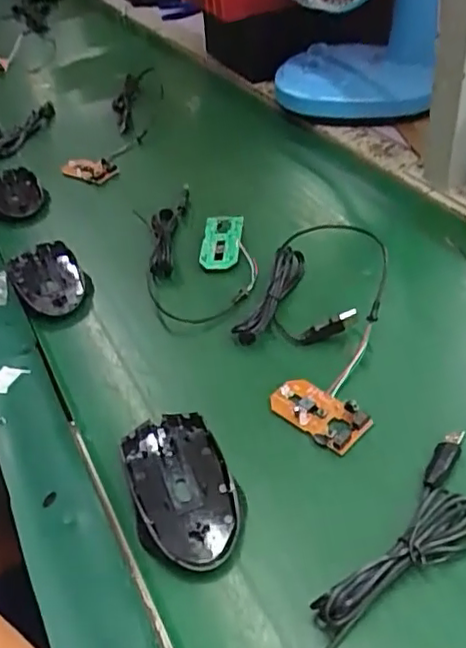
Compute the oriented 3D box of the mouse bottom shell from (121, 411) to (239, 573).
[{"bbox_3d":[-0.033,0.100,0.393,0.057,0.013,0.112,-18,42,-12],"label":"mouse bottom shell"}]

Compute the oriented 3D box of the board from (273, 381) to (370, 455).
[{"bbox_3d":[0.058,0.061,0.431,0.034,0.014,0.067,-34,48,-27],"label":"board"}]

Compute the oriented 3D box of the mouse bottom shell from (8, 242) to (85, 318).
[{"bbox_3d":[-0.172,-0.042,0.584,0.060,0.019,0.098,-23,43,-17],"label":"mouse bottom shell"}]

